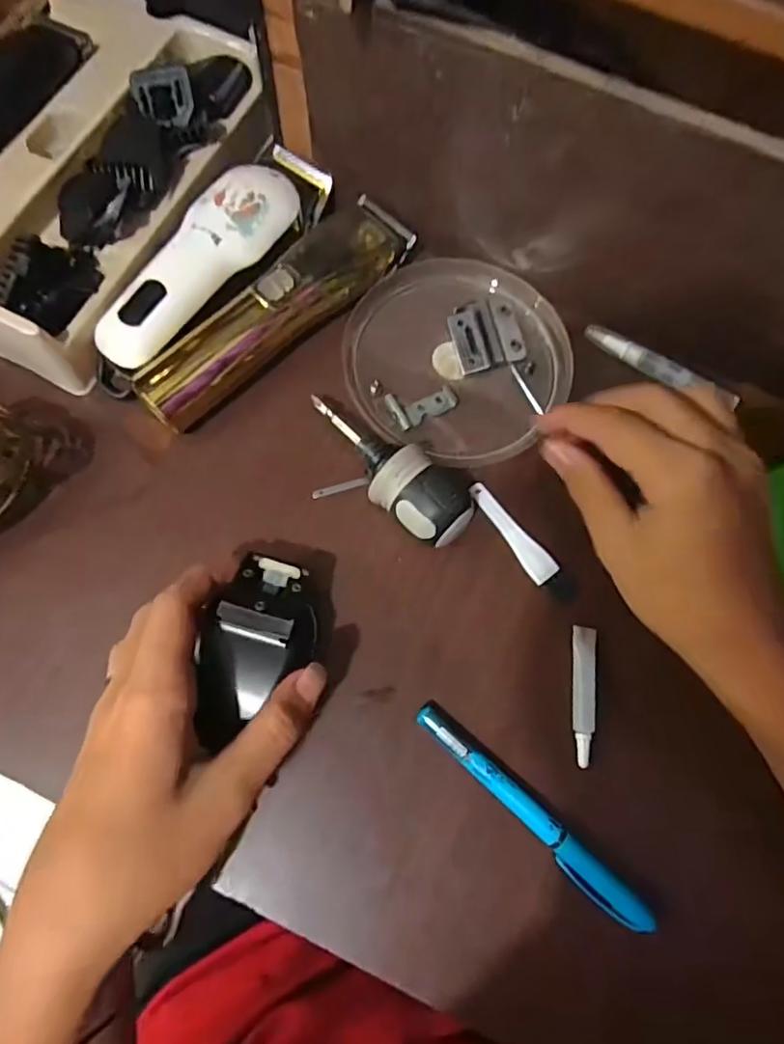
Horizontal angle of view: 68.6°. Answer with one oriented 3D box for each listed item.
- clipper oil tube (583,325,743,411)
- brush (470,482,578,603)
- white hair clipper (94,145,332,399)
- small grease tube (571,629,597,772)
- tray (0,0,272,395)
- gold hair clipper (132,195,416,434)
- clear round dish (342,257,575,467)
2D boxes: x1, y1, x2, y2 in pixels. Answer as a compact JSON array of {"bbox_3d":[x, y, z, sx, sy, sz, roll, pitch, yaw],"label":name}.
[{"bbox_3d":[0.162,-0.094,0.347,0.097,0.015,0.013,31,75,6],"label":"clipper oil tube"},{"bbox_3d":[0.071,0.011,0.317,0.015,0.004,0.081,-36,79,-11],"label":"brush"},{"bbox_3d":[-0.099,-0.147,0.334,0.051,0.040,0.176,33,76,7],"label":"white hair clipper"},{"bbox_3d":[0.098,0.088,0.293,0.012,0.004,0.067,7,74,0],"label":"small grease tube"},{"bbox_3d":[-0.182,-0.205,0.335,0.146,0.047,0.236,27,75,5],"label":"tray"},{"bbox_3d":[-0.064,-0.123,0.327,0.181,0.031,0.041,-42,80,-12],"label":"gold hair clipper"},{"bbox_3d":[0.040,-0.101,0.343,0.127,0.016,0.126,1,74,-2],"label":"clear round dish"}]

